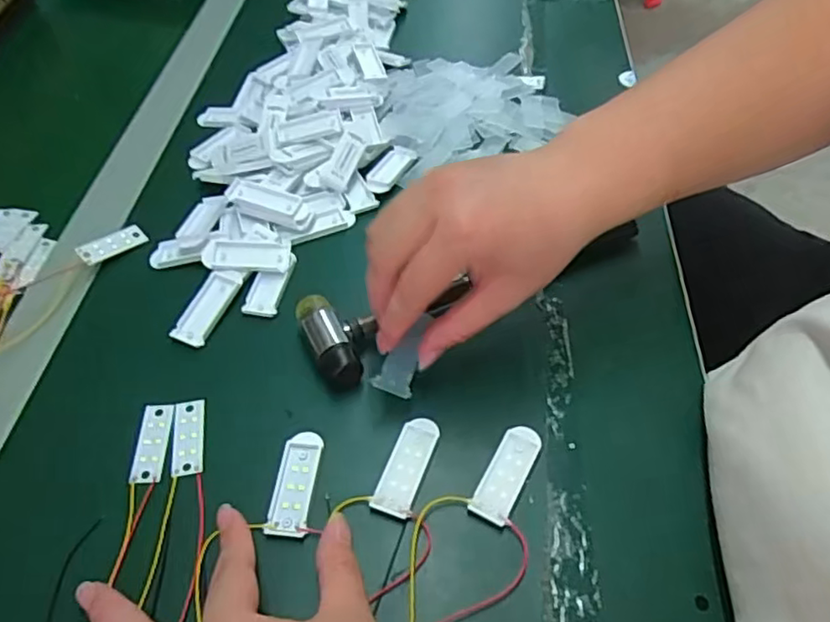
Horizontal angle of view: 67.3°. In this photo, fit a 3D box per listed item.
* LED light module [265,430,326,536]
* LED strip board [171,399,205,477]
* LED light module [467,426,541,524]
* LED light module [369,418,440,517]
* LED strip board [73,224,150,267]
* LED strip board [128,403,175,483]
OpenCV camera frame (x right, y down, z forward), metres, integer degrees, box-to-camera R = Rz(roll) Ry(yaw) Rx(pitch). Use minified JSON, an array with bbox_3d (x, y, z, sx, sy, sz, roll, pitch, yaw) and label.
[{"bbox_3d":[-0.063,0.091,0.330,0.021,0.004,0.056,5,52,4],"label":"LED light module"},{"bbox_3d":[-0.127,0.069,0.348,0.017,0.004,0.045,-8,52,-6],"label":"LED strip board"},{"bbox_3d":[0.049,0.085,0.332,0.021,0.004,0.055,24,56,18],"label":"LED light module"},{"bbox_3d":[-0.004,0.083,0.335,0.021,0.007,0.055,17,54,13],"label":"LED light module"},{"bbox_3d":[-0.211,-0.047,0.436,0.017,0.007,0.048,30,43,22],"label":"LED strip board"},{"bbox_3d":[-0.145,0.072,0.346,0.016,0.004,0.046,-1,52,-1],"label":"LED strip board"}]

